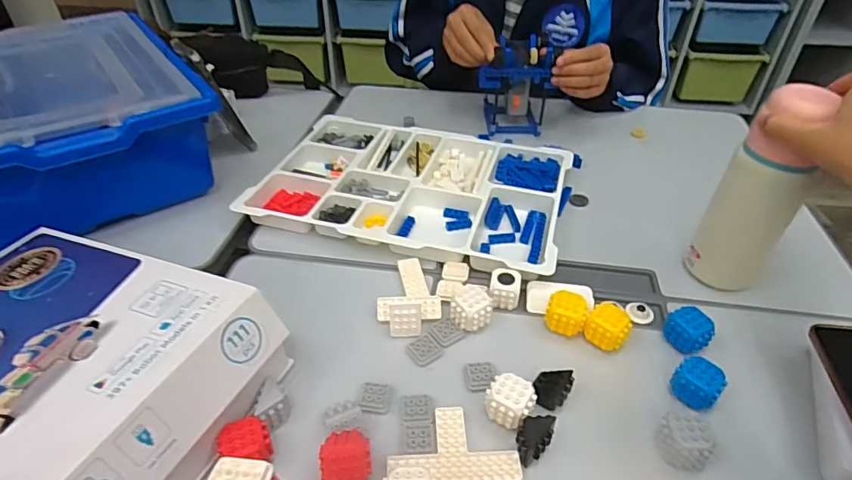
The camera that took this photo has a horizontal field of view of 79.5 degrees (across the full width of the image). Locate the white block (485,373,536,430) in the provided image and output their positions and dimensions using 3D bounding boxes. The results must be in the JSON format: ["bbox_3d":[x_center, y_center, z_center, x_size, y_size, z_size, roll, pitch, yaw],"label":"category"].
[{"bbox_3d":[0.070,0.135,0.426,0.037,0.030,0.035,18,43,20],"label":"white block"}]

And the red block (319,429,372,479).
[{"bbox_3d":[-0.059,0.167,0.385,0.036,0.032,0.040,-5,40,-7],"label":"red block"}]

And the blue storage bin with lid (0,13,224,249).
[{"bbox_3d":[-0.471,-0.158,0.677,0.281,0.151,0.393,-25,46,-27],"label":"blue storage bin with lid"}]

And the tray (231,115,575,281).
[{"bbox_3d":[-0.014,-0.076,0.670,0.374,0.030,0.264,12,41,13],"label":"tray"}]

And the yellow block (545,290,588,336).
[{"bbox_3d":[0.136,0.073,0.498,0.037,0.037,0.032,16,43,18],"label":"yellow block"}]

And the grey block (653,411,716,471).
[{"bbox_3d":[0.200,0.159,0.400,0.038,0.033,0.036,-4,40,-5],"label":"grey block"}]

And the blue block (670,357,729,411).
[{"bbox_3d":[0.232,0.123,0.439,0.035,0.030,0.038,-32,49,-32],"label":"blue block"}]

